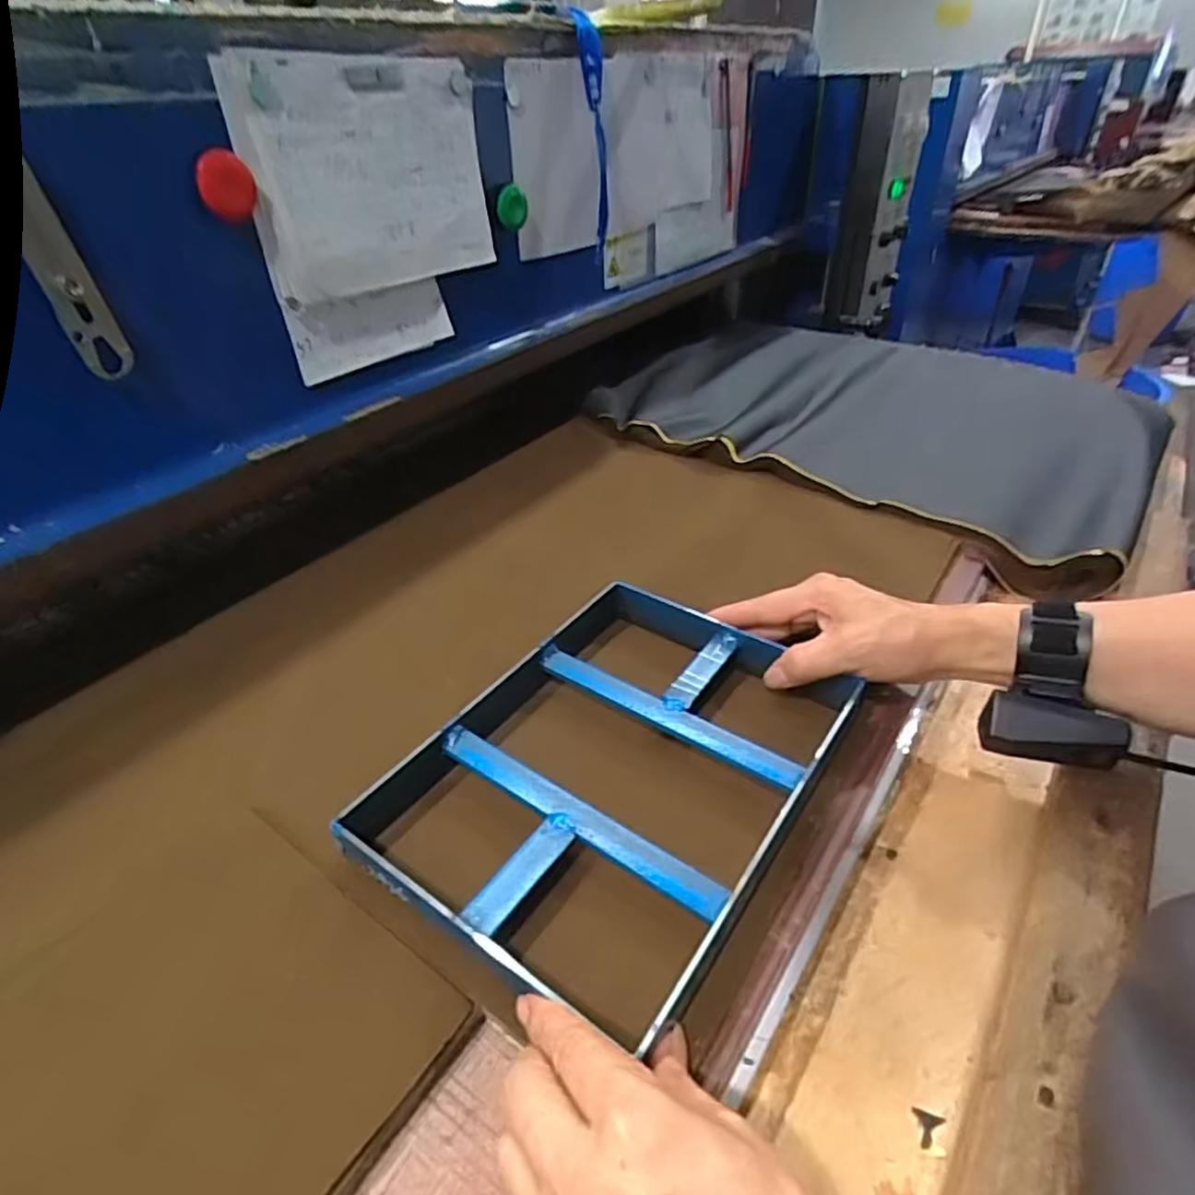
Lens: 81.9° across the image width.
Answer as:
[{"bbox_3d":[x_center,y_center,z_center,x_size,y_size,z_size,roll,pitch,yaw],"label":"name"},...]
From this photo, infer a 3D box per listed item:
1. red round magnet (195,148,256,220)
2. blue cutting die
[{"bbox_3d":[-0.251,-0.279,0.466,0.004,0.040,0.038,19,55,29],"label":"red round magnet"},{"bbox_3d":[0.008,0.097,0.415,0.211,0.044,0.266,24,45,28],"label":"blue cutting die"}]

